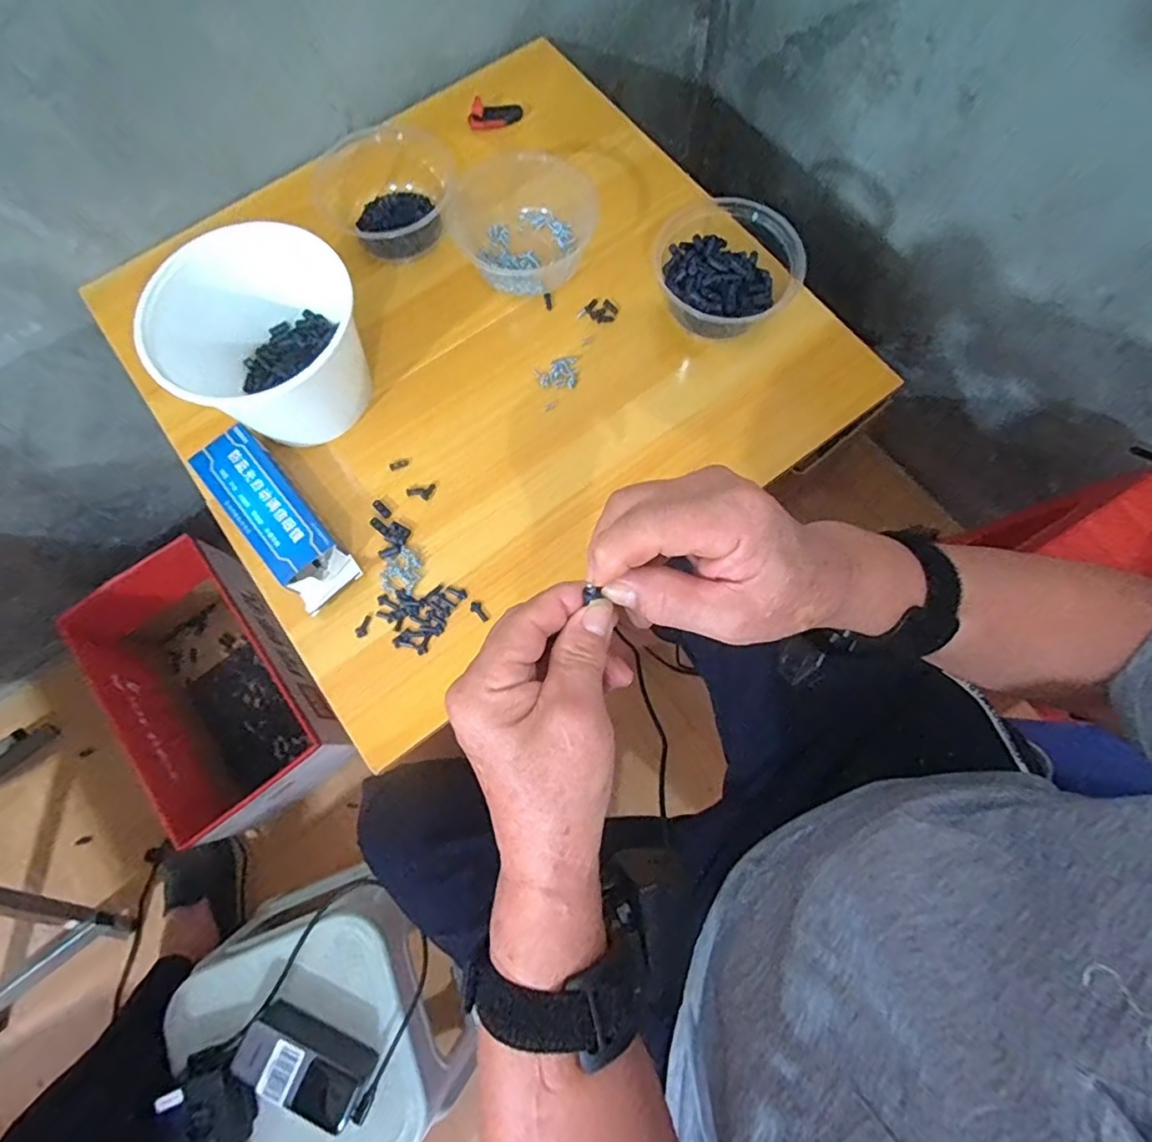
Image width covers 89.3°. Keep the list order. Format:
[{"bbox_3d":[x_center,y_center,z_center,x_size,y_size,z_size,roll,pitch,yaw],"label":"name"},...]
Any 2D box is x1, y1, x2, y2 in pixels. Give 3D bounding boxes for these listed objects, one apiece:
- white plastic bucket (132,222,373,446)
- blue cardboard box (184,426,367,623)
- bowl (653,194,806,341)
[{"bbox_3d":[-0.263,-0.191,0.502,0.143,0.138,0.129,-9,75,-2],"label":"white plastic bucket"},{"bbox_3d":[-0.264,-0.049,0.509,0.057,0.028,0.175,-40,78,-10],"label":"blue cardboard box"},{"bbox_3d":[0.131,-0.286,0.552,0.138,0.072,0.142,0,74,0],"label":"bowl"}]

